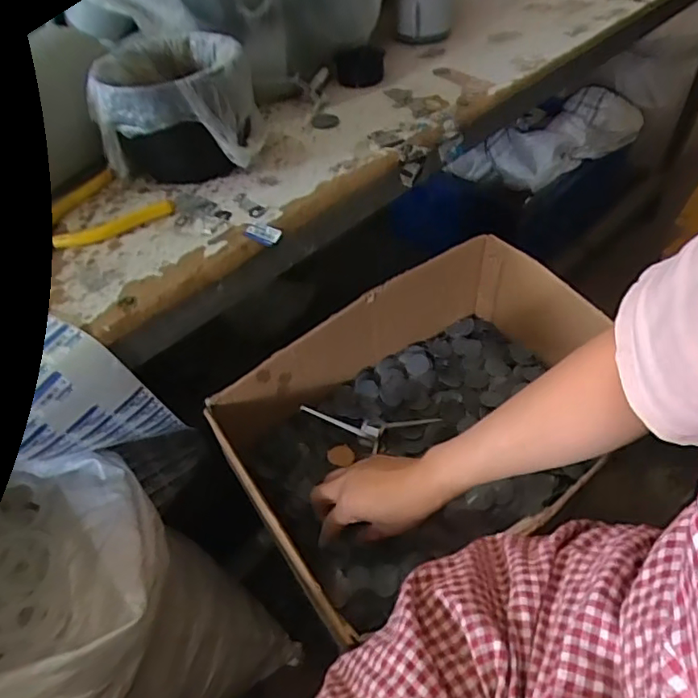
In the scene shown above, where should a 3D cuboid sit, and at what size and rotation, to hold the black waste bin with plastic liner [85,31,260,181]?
[{"bbox_3d":[-0.180,-0.256,0.607,0.159,0.109,0.151,-4,47,1],"label":"black waste bin with plastic liner"}]

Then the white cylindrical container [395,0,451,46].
[{"bbox_3d":[0.109,-0.495,0.832,0.080,0.074,0.066,3,48,8],"label":"white cylindrical container"}]

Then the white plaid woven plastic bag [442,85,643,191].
[{"bbox_3d":[0.465,-0.483,1.307,0.444,0.163,0.127,-17,47,8],"label":"white plaid woven plastic bag"}]

